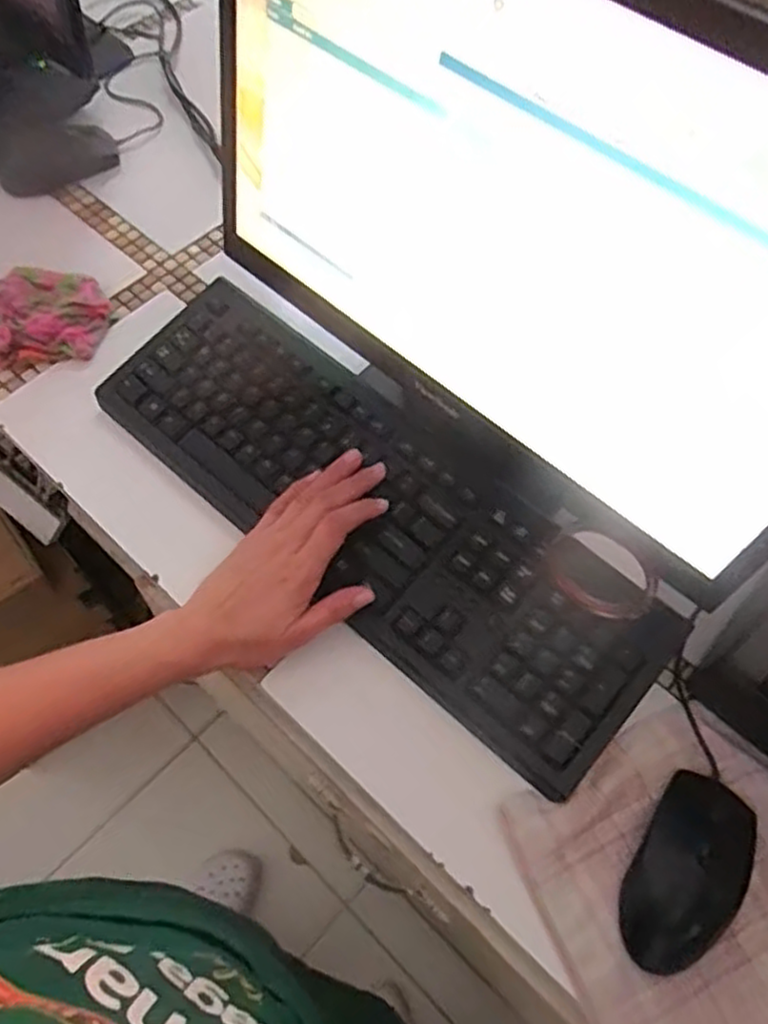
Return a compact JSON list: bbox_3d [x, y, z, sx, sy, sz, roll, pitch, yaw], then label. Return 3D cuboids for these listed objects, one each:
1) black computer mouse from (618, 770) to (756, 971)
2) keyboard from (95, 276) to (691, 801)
[{"bbox_3d":[0.177,0.209,0.415,0.057,0.029,0.105,30,66,13],"label":"black computer mouse"},{"bbox_3d":[-0.013,-0.005,0.520,0.447,0.036,0.154,41,68,17],"label":"keyboard"}]

